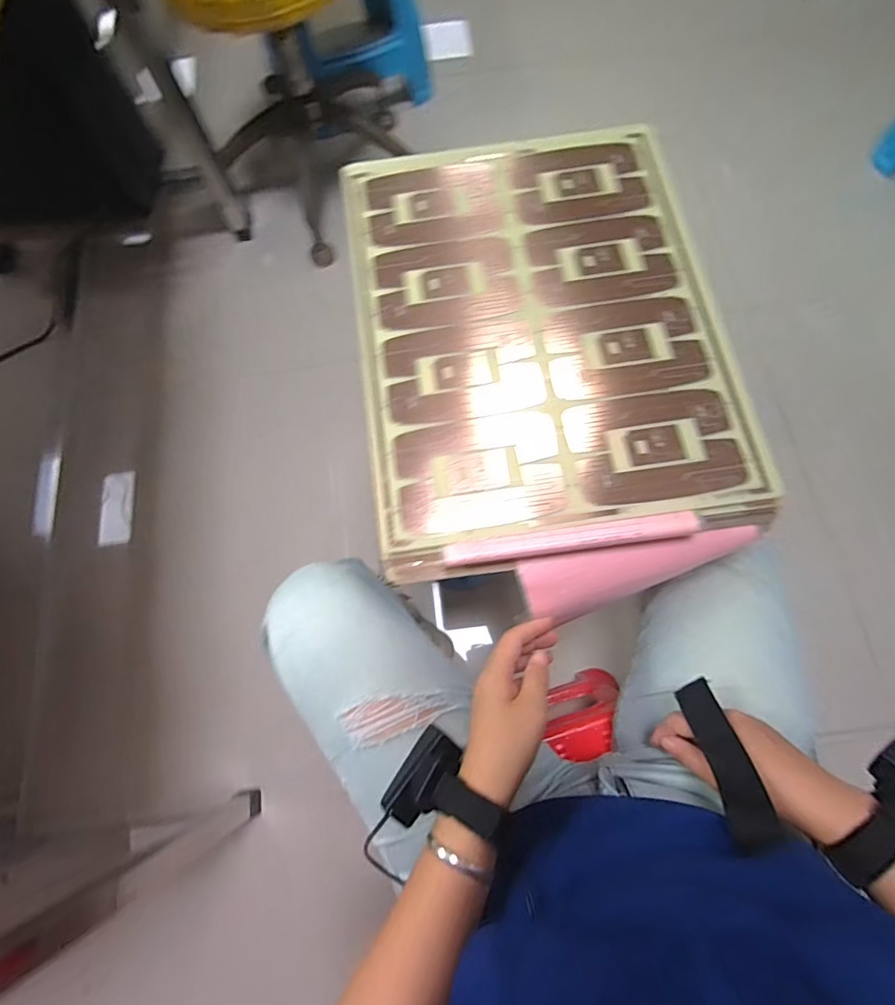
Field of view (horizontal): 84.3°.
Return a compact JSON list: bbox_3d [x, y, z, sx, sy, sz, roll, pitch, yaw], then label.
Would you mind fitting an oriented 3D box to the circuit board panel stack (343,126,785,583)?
[{"bbox_3d":[0.086,-0.179,0.484,0.339,0.017,0.453,-8,73,0],"label":"circuit board panel stack"}]

